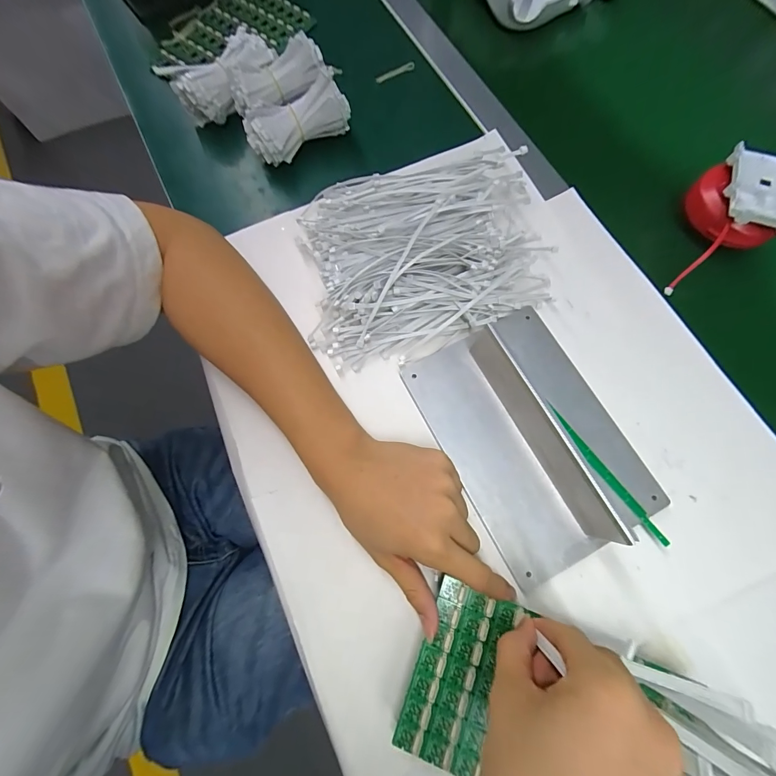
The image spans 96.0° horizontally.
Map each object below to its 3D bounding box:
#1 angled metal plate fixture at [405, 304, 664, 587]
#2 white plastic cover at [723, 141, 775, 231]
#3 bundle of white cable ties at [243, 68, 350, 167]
[{"bbox_3d":[0.120,0.032,0.277,0.140,0.045,0.199,-27,76,-8],"label":"angled metal plate fixture"},{"bbox_3d":[0.343,-0.182,0.315,0.071,0.013,0.085,22,74,5],"label":"white plastic cover"},{"bbox_3d":[-0.095,-0.276,0.369,0.106,0.053,0.042,-32,77,-9],"label":"bundle of white cable ties"}]

